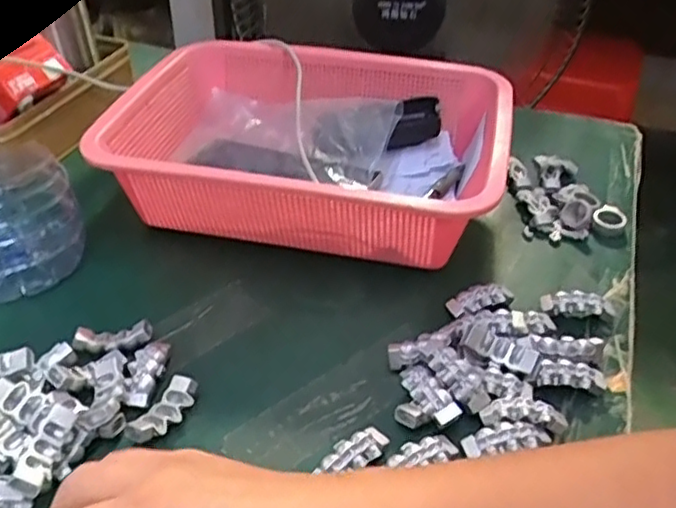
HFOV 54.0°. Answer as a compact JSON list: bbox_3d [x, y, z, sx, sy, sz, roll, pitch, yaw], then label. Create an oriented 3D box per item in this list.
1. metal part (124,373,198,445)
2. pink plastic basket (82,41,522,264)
[{"bbox_3d":[-0.100,0.091,0.382,0.021,0.013,0.044,17,43,20],"label":"metal part"},{"bbox_3d":[-0.019,-0.083,0.544,0.292,0.088,0.212,8,41,11],"label":"pink plastic basket"}]

